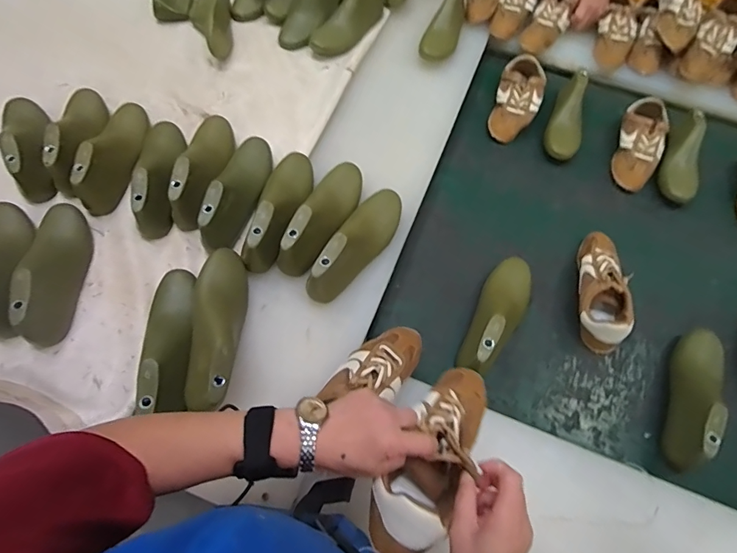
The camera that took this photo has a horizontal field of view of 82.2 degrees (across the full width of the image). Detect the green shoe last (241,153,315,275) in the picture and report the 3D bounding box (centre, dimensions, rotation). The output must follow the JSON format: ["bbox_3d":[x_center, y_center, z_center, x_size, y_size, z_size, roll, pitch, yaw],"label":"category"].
[{"bbox_3d":[-0.142,-0.124,0.688,0.070,0.071,0.241,11,63,2],"label":"green shoe last"}]

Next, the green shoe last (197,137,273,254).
[{"bbox_3d":[-0.210,-0.153,0.701,0.066,0.074,0.236,8,63,0],"label":"green shoe last"}]

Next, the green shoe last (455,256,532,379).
[{"bbox_3d":[0.217,0.055,0.682,0.077,0.084,0.224,27,63,11],"label":"green shoe last"}]

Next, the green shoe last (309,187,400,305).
[{"bbox_3d":[-0.012,-0.059,0.669,0.072,0.081,0.236,25,65,9],"label":"green shoe last"}]

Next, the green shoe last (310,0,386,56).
[{"bbox_3d":[-0.035,-0.574,0.952,0.077,0.082,0.224,39,80,17],"label":"green shoe last"}]

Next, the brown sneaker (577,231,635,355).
[{"bbox_3d":[0.401,0.012,0.728,0.082,0.068,0.227,14,61,4],"label":"brown sneaker"}]

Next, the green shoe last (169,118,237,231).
[{"bbox_3d":[-0.279,-0.196,0.720,0.067,0.076,0.243,3,63,-2],"label":"green shoe last"}]

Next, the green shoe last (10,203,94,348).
[{"bbox_3d":[-0.467,-0.020,0.621,0.066,0.077,0.228,-4,64,-5],"label":"green shoe last"}]

